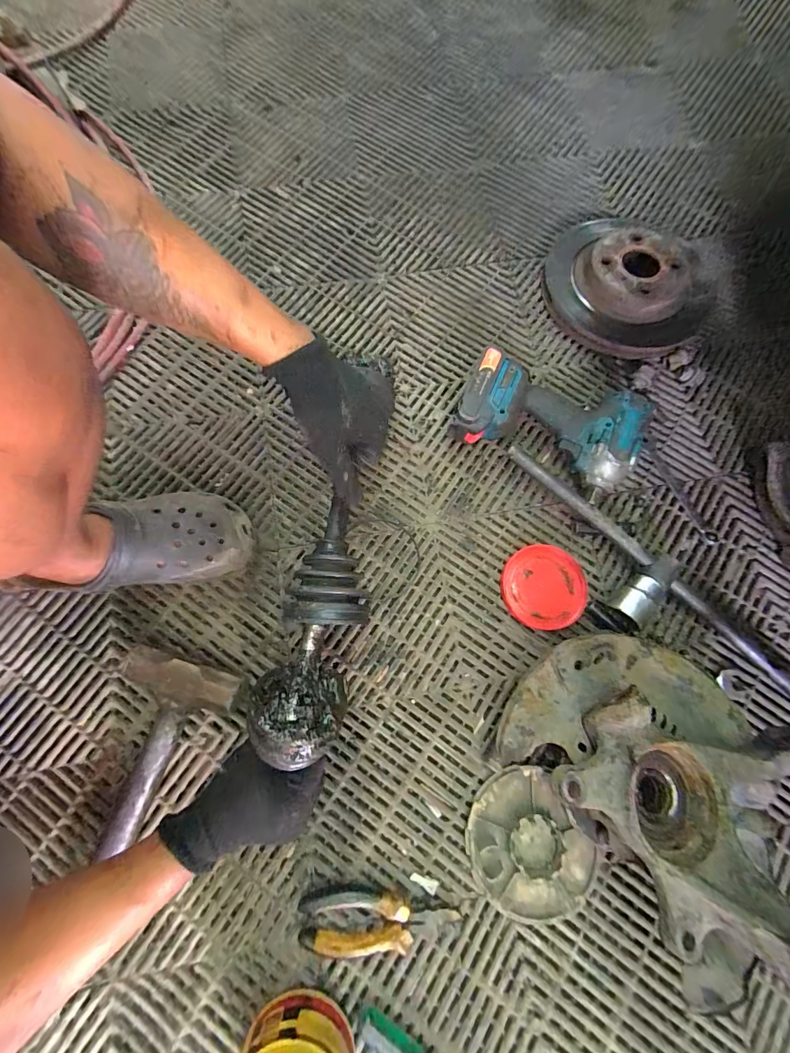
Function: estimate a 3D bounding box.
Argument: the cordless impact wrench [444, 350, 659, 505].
[{"bbox_3d":[0.199,-0.134,0.509,0.223,0.085,0.122,22,80,3],"label":"cordless impact wrench"}]

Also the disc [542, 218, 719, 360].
[{"bbox_3d":[0.349,-0.372,0.575,0.231,0.060,0.234,0,80,-1],"label":"disc"}]

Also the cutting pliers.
[{"bbox_3d":[-0.017,0.396,0.393,0.154,0.026,0.045,-1,77,-1],"label":"cutting pliers"}]

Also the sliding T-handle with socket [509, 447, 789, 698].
[{"bbox_3d":[0.294,0.070,0.475,0.432,0.039,0.090,40,79,8],"label":"sliding T-handle with socket"}]

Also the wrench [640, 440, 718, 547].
[{"bbox_3d":[0.381,-0.049,0.527,0.021,0.011,0.160,-26,81,-5],"label":"wrench"}]

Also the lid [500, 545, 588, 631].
[{"bbox_3d":[0.188,0.077,0.494,0.100,0.015,0.100,0,80,-1],"label":"lid"}]

